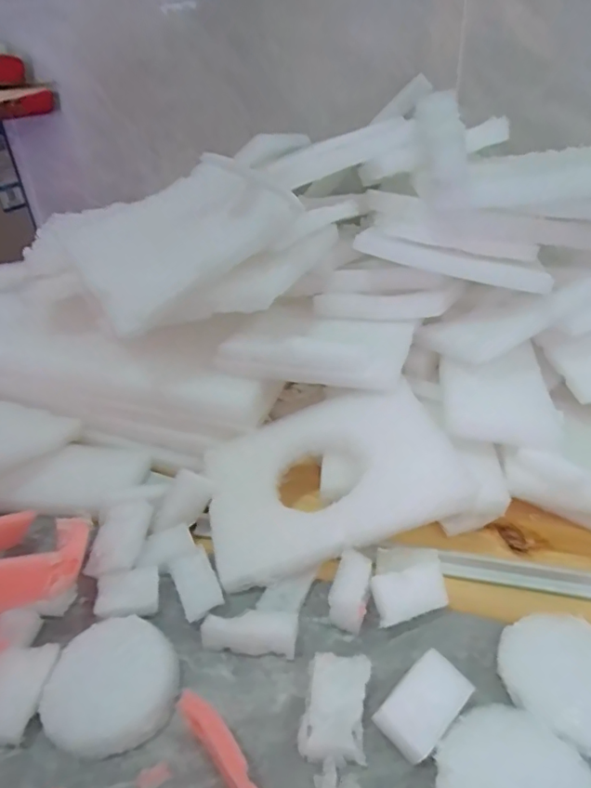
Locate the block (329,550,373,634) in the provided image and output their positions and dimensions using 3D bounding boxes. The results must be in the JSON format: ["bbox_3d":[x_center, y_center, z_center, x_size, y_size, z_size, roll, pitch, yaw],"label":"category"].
[{"bbox_3d":[0.038,0.137,0.367,0.023,0.013,0.052,7,70,16],"label":"block"}]

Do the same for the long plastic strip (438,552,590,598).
[{"bbox_3d":[0.225,0.142,0.391,0.223,0.011,0.023,6,32,13],"label":"long plastic strip"}]

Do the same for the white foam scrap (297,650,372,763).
[{"bbox_3d":[0.024,0.184,0.311,0.036,0.017,0.056,4,32,10],"label":"white foam scrap"}]

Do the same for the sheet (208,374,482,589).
[{"bbox_3d":[0.025,0.064,0.433,0.199,0.019,0.140,-20,45,0],"label":"sheet"}]

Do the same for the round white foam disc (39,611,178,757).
[{"bbox_3d":[-0.113,0.179,0.326,0.076,0.021,0.072,-2,31,1],"label":"round white foam disc"}]

